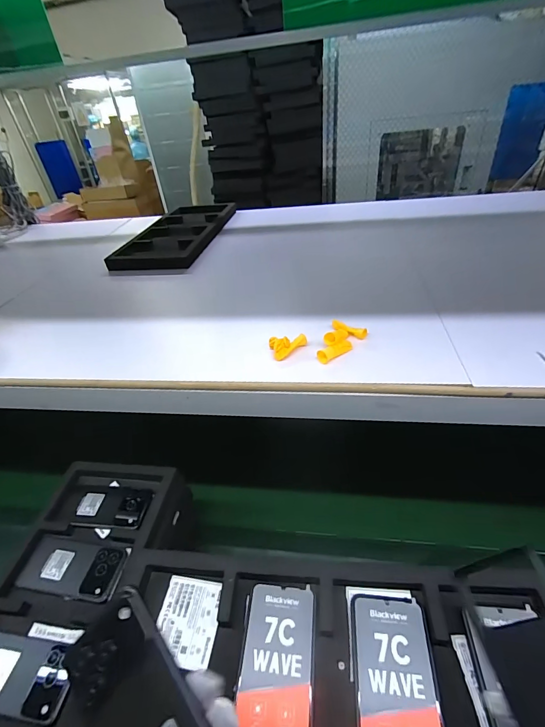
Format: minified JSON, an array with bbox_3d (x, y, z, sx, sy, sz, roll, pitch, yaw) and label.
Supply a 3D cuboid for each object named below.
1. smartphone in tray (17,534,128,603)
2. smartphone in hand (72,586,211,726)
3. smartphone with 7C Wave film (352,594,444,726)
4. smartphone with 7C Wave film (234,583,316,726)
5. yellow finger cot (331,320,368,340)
[{"bbox_3d":[-0.315,0.319,0.547,0.174,0.012,0.079,3,39,12],"label":"smartphone in tray"},{"bbox_3d":[-0.082,0.246,0.232,0.073,0.015,0.161,-46,60,-7],"label":"smartphone in hand"},{"bbox_3d":[0.118,0.315,0.328,0.074,0.005,0.163,0,39,9],"label":"smartphone with 7C Wave film"},{"bbox_3d":[0.003,0.315,0.349,0.074,0.011,0.158,0,39,9],"label":"smartphone with 7C Wave film"},{"bbox_3d":[0.119,-0.054,0.544,0.062,0.015,0.012,26,49,35],"label":"yellow finger cot"}]

